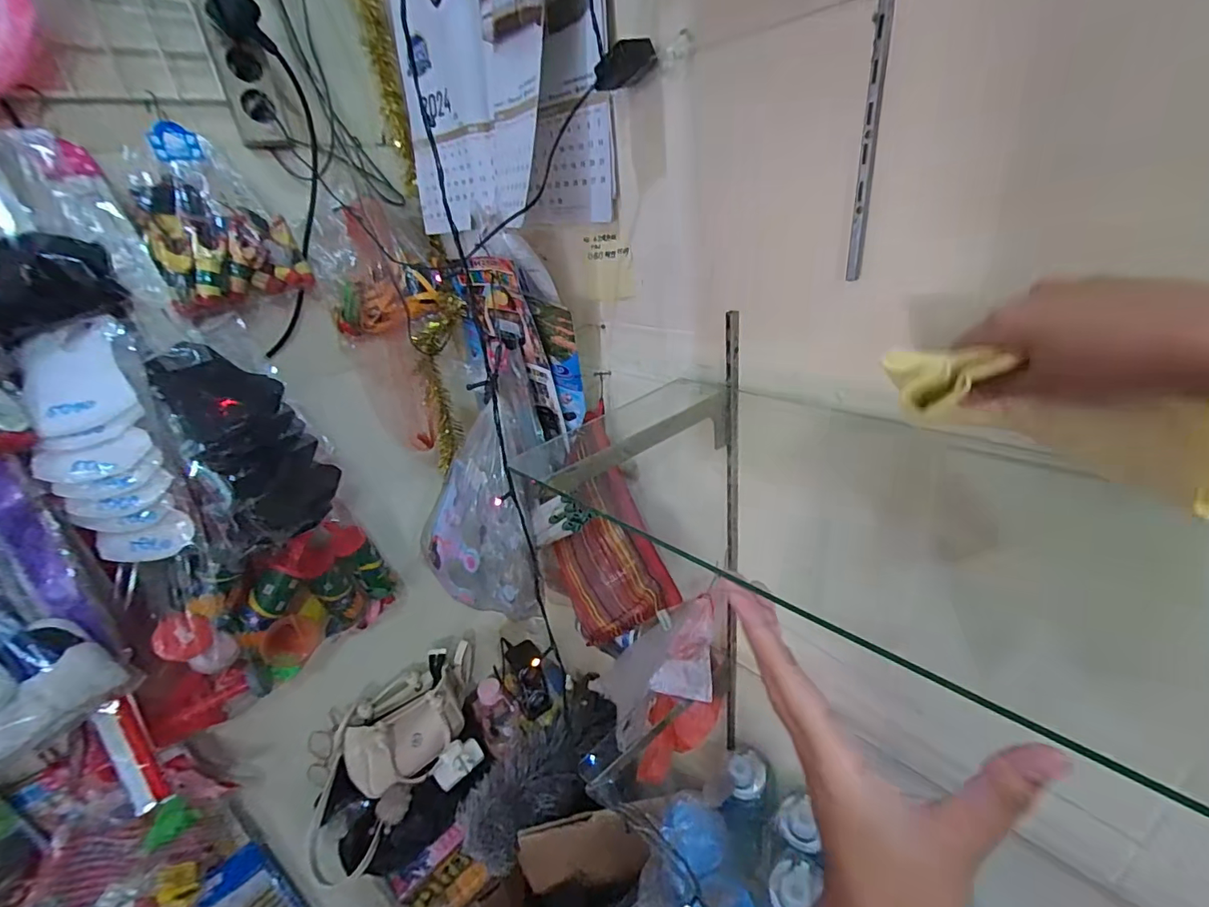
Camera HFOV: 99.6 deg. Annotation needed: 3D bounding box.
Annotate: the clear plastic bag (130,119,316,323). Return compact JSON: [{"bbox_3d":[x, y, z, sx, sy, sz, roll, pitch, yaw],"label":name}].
[{"bbox_3d":[-0.502,-0.299,0.664,0.067,0.194,0.168,18,35,40],"label":"clear plastic bag"}]

